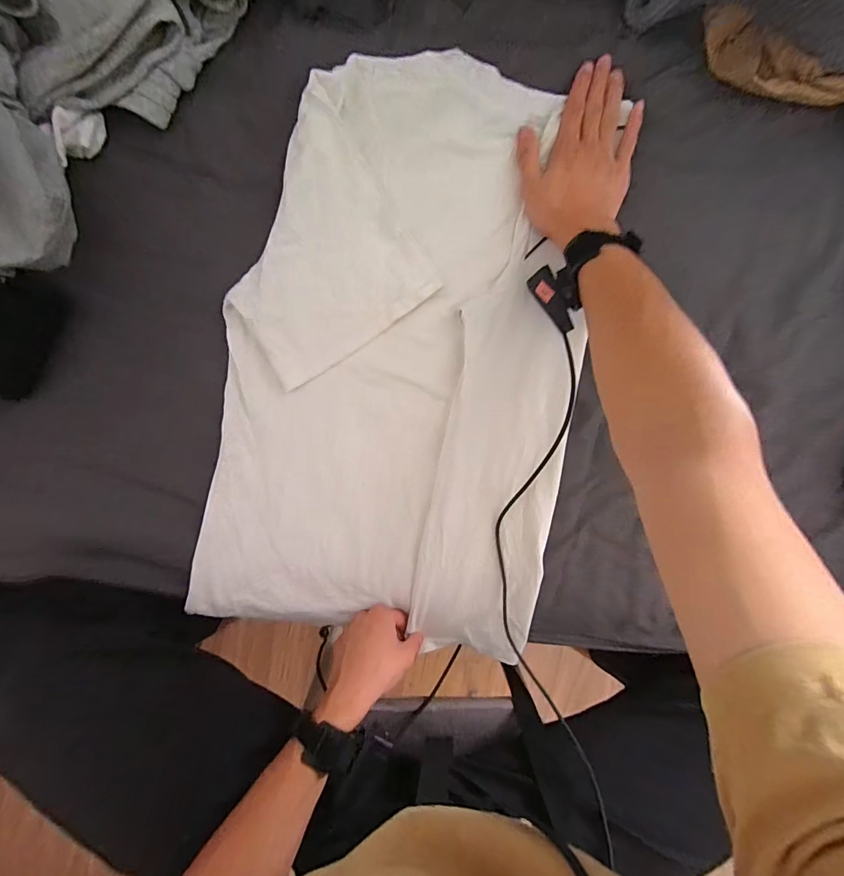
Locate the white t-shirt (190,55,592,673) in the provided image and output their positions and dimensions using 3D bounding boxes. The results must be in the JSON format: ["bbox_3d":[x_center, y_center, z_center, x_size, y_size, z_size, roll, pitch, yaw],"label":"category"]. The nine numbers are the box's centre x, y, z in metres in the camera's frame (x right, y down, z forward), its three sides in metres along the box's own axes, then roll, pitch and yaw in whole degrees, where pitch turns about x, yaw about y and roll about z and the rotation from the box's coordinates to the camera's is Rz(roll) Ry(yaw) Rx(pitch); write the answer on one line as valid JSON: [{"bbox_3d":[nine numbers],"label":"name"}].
[{"bbox_3d":[-0.017,-0.064,0.454,0.393,0.044,0.629,10,98,-1],"label":"white t-shirt"}]

